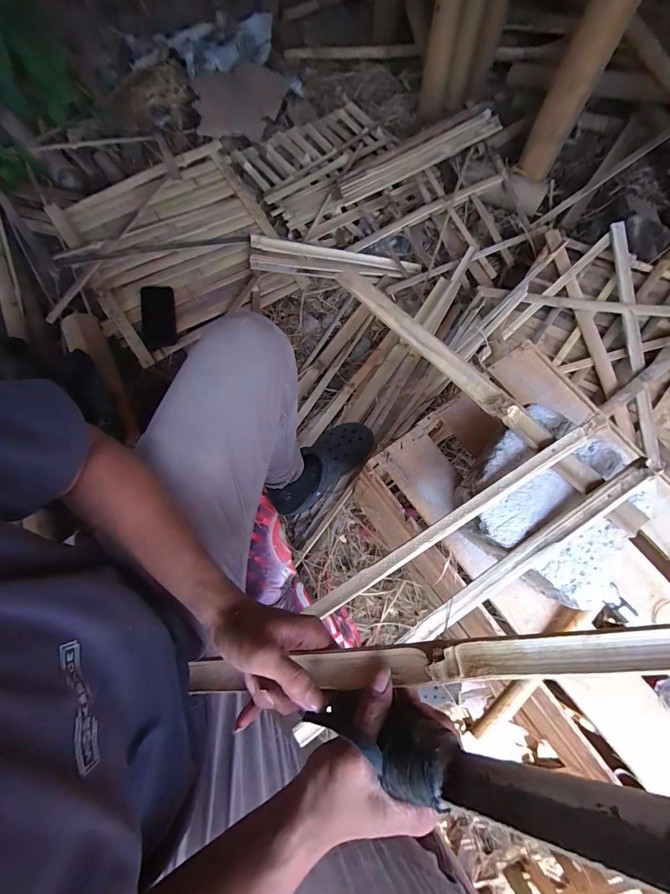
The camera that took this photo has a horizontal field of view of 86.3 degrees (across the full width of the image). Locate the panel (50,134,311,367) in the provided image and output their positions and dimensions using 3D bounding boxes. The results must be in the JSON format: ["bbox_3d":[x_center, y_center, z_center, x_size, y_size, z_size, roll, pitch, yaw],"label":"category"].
[{"bbox_3d":[-0.418,-0.536,0.966,0.502,0.052,0.488,-34,90,-13],"label":"panel"}]

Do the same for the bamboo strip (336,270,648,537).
[{"bbox_3d":[0.189,-0.086,0.491,0.032,0.023,0.521,-39,76,-14],"label":"bamboo strip"}]

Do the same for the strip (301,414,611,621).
[{"bbox_3d":[0.153,0.085,0.437,0.425,0.008,0.023,-32,81,-3],"label":"strip"}]

